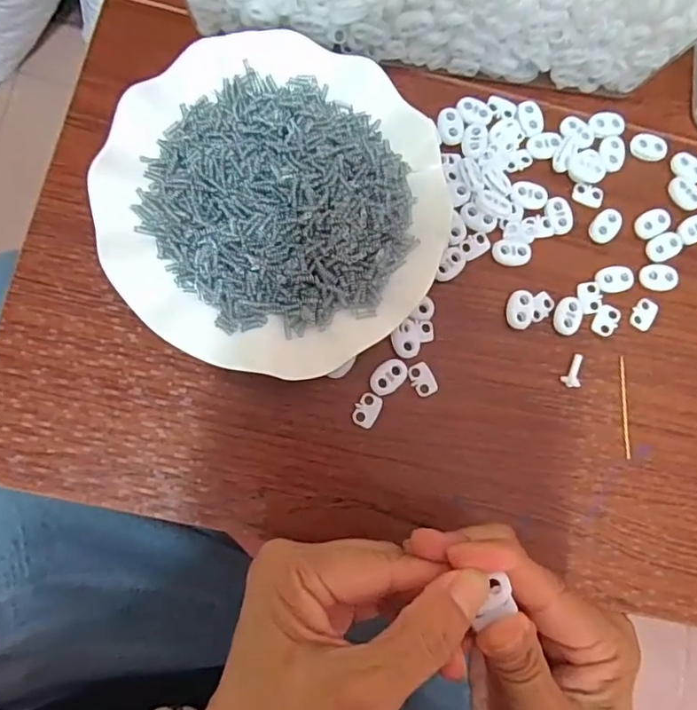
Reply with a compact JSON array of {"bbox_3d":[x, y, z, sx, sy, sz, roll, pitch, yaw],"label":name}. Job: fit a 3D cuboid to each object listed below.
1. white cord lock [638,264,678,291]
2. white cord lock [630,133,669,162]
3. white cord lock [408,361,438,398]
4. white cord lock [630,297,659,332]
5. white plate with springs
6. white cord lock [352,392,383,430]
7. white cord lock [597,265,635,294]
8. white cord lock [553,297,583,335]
[{"bbox_3d":[0.187,-0.047,0.325,0.023,0.004,0.017,-3,83,-6],"label":"white cord lock"},{"bbox_3d":[0.189,-0.130,0.340,0.022,0.004,0.017,17,81,-3],"label":"white cord lock"},{"bbox_3d":[0.042,0.014,0.305,0.014,0.004,0.019,-27,85,-8],"label":"white cord lock"},{"bbox_3d":[0.177,-0.024,0.323,0.014,0.004,0.020,29,81,-1],"label":"white cord lock"},{"bbox_3d":[-0.038,-0.085,0.299,0.178,0.024,0.179,1,82,-5],"label":"white plate with springs"},{"bbox_3d":[0.011,0.031,0.299,0.013,0.004,0.020,32,81,0],"label":"white cord lock"},{"bbox_3d":[0.159,-0.045,0.322,0.022,0.004,0.016,-14,84,-7],"label":"white cord lock"},{"bbox_3d":[0.128,-0.023,0.318,0.015,0.004,0.023,19,81,-3],"label":"white cord lock"}]

